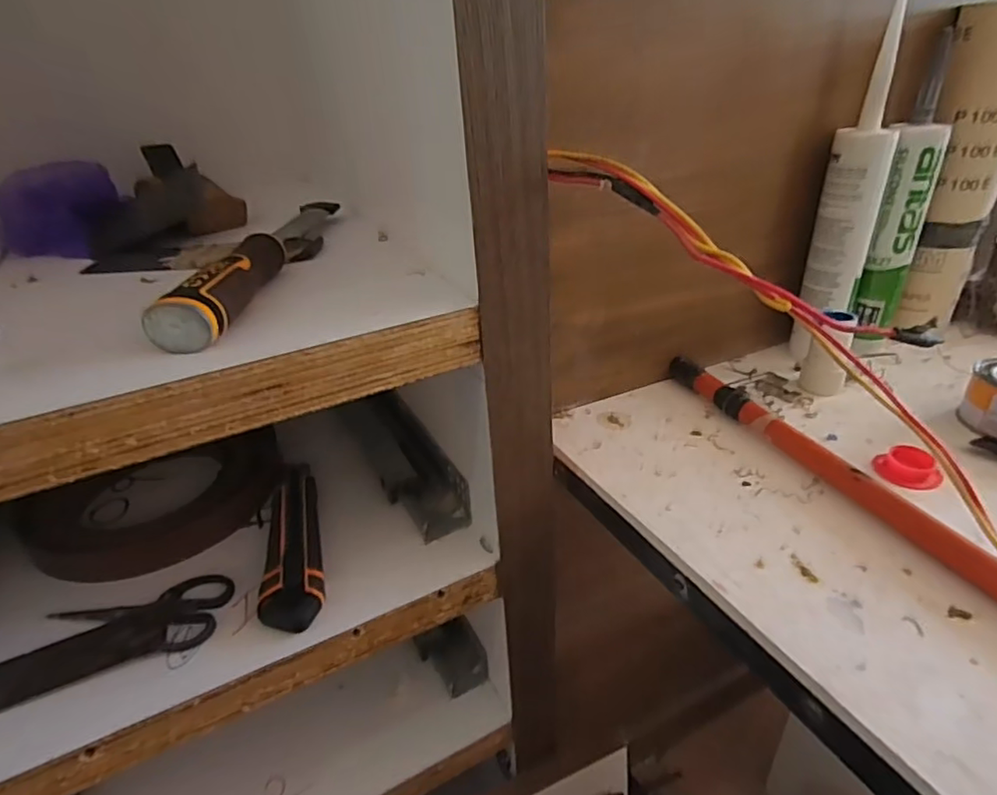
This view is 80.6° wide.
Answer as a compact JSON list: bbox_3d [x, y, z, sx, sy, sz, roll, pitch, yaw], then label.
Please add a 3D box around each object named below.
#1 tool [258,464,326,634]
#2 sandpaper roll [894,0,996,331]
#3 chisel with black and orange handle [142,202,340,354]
[{"bbox_3d":[-0.168,0.114,0.485,0.044,0.019,0.184,-11,32,-10],"label":"tool"},{"bbox_3d":[0.470,-0.212,0.577,0.100,0.290,0.066,9,34,21],"label":"sandpaper roll"},{"bbox_3d":[-0.160,-0.105,0.414,0.033,0.026,0.260,-2,32,4],"label":"chisel with black and orange handle"}]

